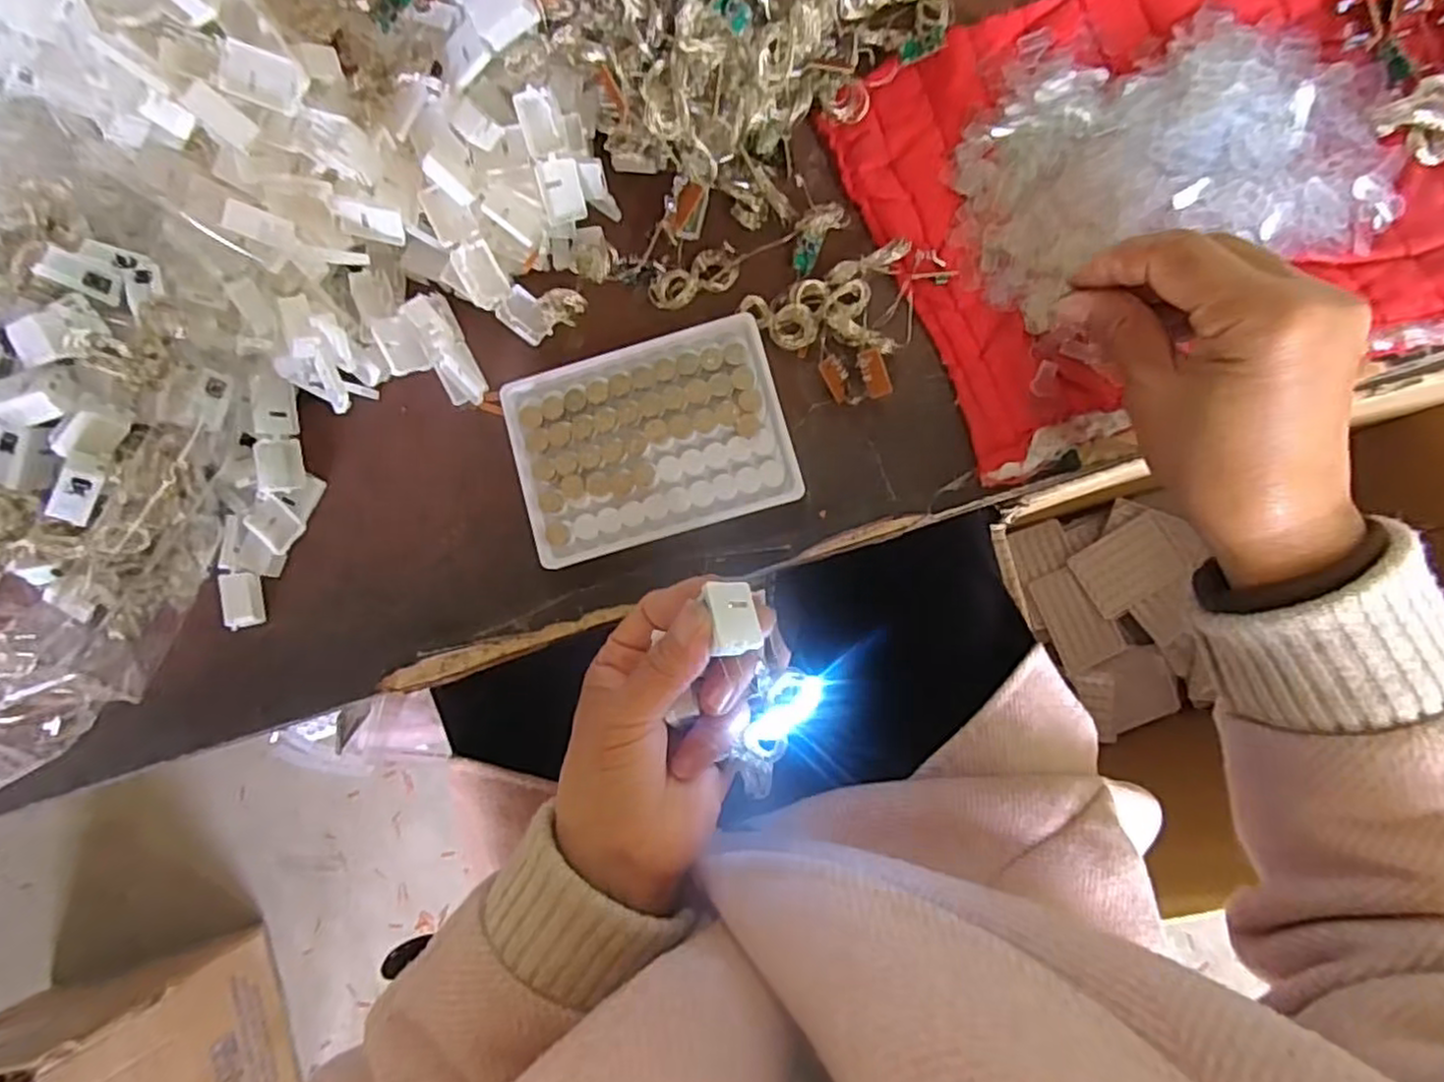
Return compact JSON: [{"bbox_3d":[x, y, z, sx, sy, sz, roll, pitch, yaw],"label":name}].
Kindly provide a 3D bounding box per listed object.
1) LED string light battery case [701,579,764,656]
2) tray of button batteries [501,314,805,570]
[{"bbox_3d":[0.004,0.030,0.269,0.019,0.008,0.027,1,58,-25],"label":"LED string light battery case"},{"bbox_3d":[-0.035,-0.049,0.344,0.129,0.014,0.095,-16,83,3],"label":"tray of button batteries"}]

